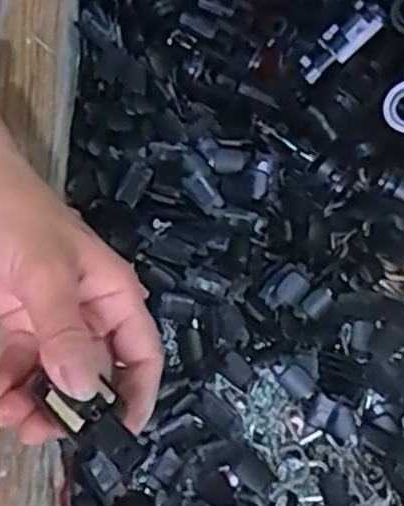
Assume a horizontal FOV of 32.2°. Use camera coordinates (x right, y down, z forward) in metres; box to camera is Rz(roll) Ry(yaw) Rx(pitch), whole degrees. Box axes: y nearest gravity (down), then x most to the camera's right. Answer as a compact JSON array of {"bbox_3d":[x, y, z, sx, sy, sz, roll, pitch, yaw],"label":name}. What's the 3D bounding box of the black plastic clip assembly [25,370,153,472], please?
[{"bbox_3d":[-0.043,0.064,0.275,0.051,0.013,0.024,32,75,8],"label":"black plastic clip assembly"}]

